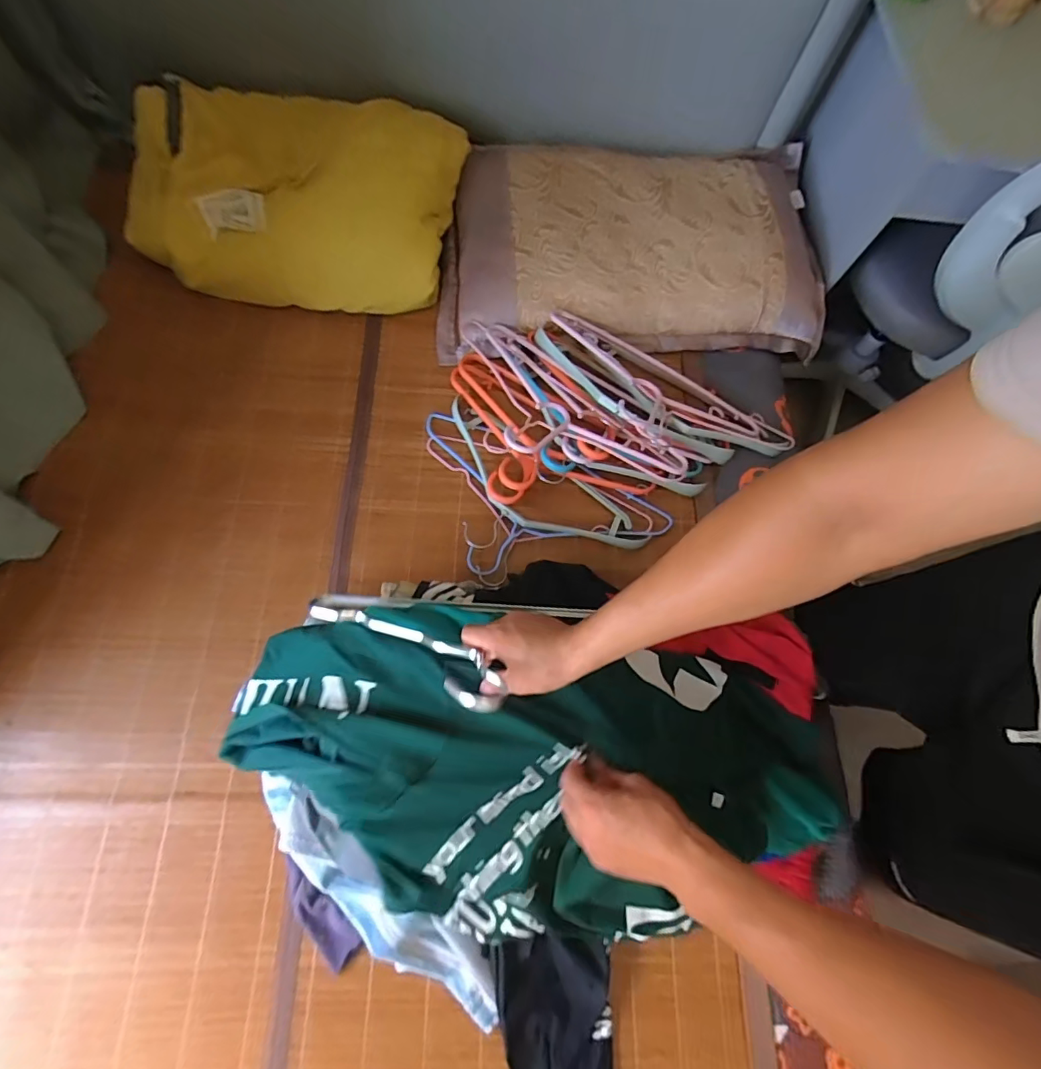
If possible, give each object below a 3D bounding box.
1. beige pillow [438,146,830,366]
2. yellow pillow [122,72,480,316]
[{"bbox_3d":[0.220,-0.542,0.930,0.733,0.103,0.419,-4,72,-4],"label":"beige pillow"},{"bbox_3d":[-0.361,-0.571,0.847,0.515,0.158,0.317,3,71,-4],"label":"yellow pillow"}]

